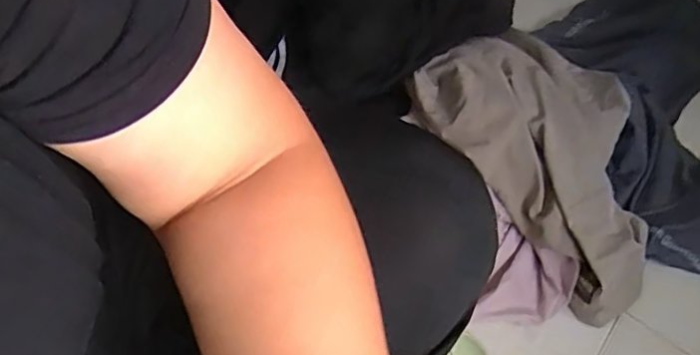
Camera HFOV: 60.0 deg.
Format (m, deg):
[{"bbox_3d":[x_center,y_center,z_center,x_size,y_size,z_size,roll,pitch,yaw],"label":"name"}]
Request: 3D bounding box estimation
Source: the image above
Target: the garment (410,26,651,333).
[{"bbox_3d":[0.296,-0.041,0.863,0.260,0.106,0.424,-34,69,-20],"label":"garment"}]

